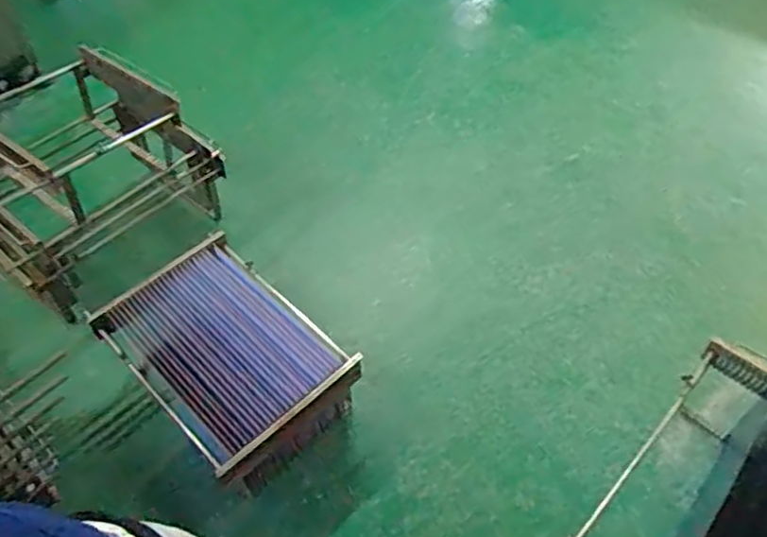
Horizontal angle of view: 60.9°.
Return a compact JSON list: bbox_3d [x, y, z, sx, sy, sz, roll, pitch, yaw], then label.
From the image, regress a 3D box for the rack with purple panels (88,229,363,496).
[{"bbox_3d":[-0.397,0.238,1.683,0.407,0.257,0.581,-38,60,-26],"label":"rack with purple panels"}]

